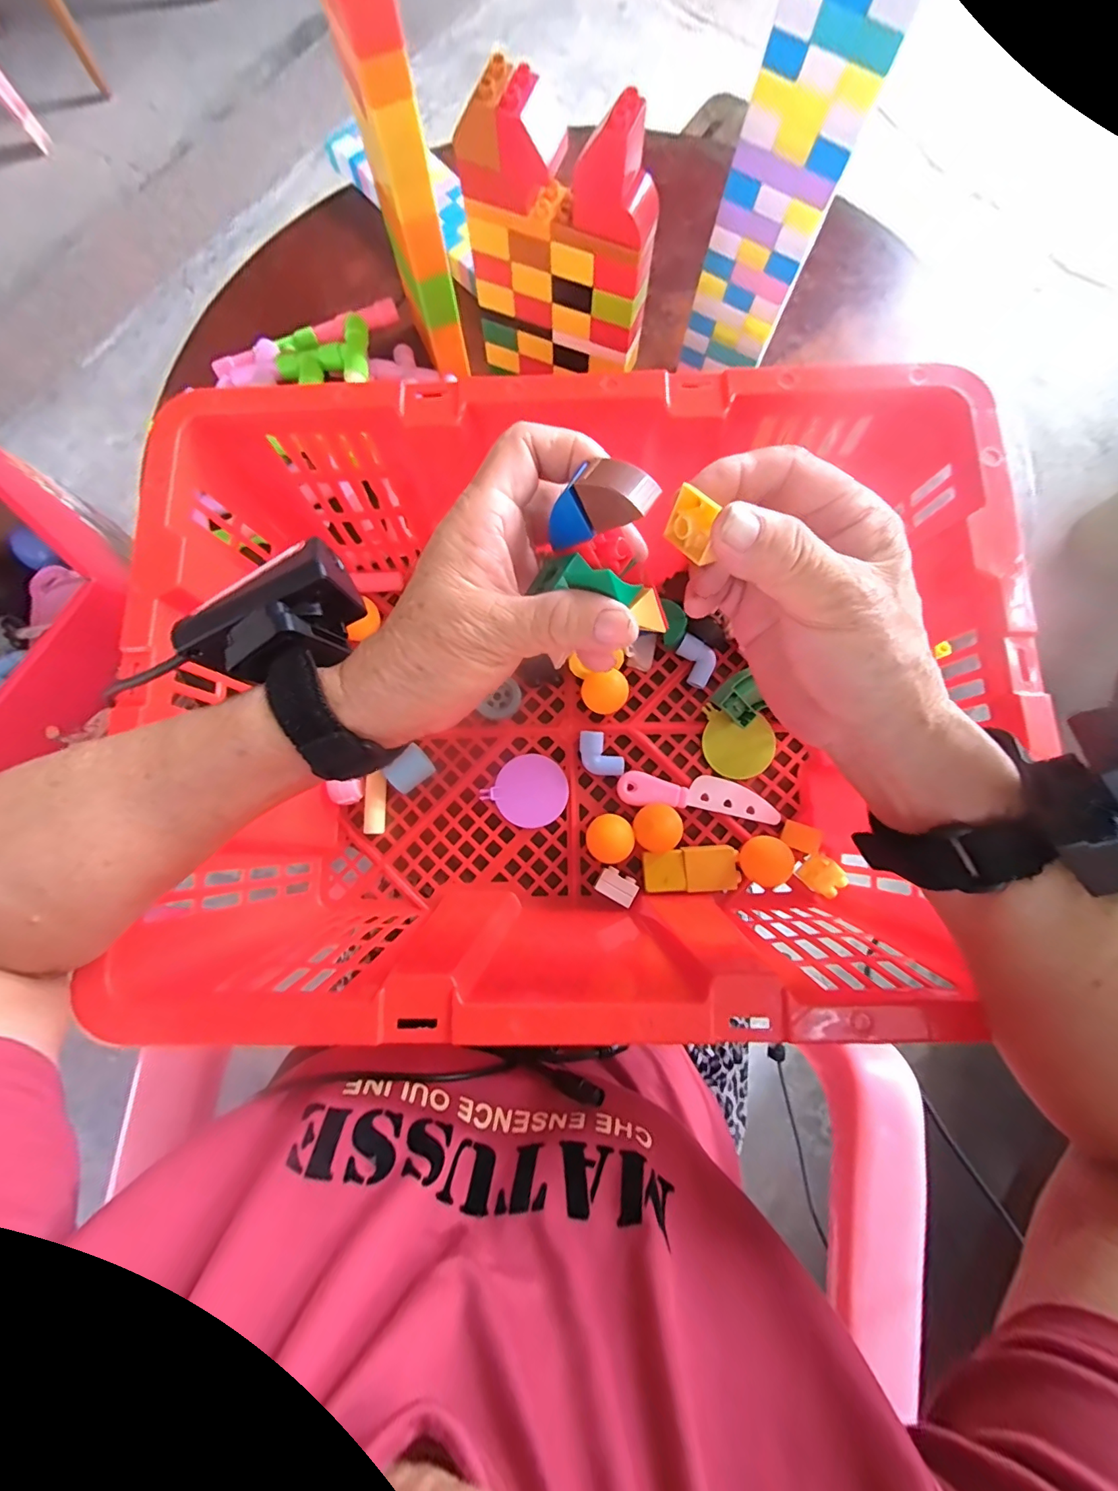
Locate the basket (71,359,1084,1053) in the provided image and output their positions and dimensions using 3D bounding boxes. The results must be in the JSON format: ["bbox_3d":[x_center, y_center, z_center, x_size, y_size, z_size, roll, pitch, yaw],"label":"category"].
[{"bbox_3d":[0.006,-0.022,0.323,0.452,0.168,0.344,-1,80,0],"label":"basket"}]

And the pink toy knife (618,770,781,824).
[{"bbox_3d":[0.113,0.039,0.390,0.127,0.007,0.030,8,80,1],"label":"pink toy knife"}]

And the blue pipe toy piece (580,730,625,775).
[{"bbox_3d":[0.035,0.006,0.390,0.034,0.011,0.034,-1,80,0],"label":"blue pipe toy piece"}]

